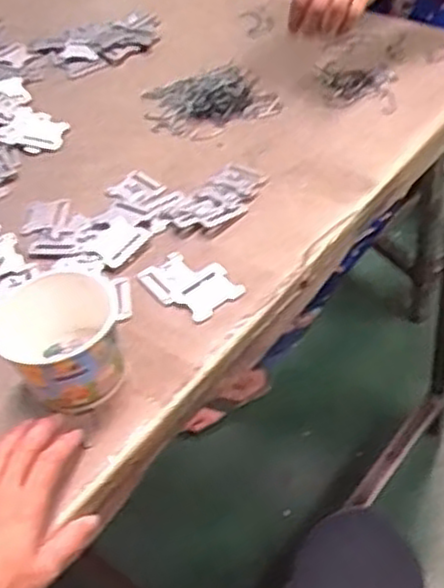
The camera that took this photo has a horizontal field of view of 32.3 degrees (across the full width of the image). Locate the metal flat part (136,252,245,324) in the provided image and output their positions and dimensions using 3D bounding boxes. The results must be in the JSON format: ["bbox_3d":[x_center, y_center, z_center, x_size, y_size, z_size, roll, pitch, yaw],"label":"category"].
[{"bbox_3d":[-0.029,-0.010,0.675,0.056,0.007,0.081,-39,53,-24],"label":"metal flat part"}]

